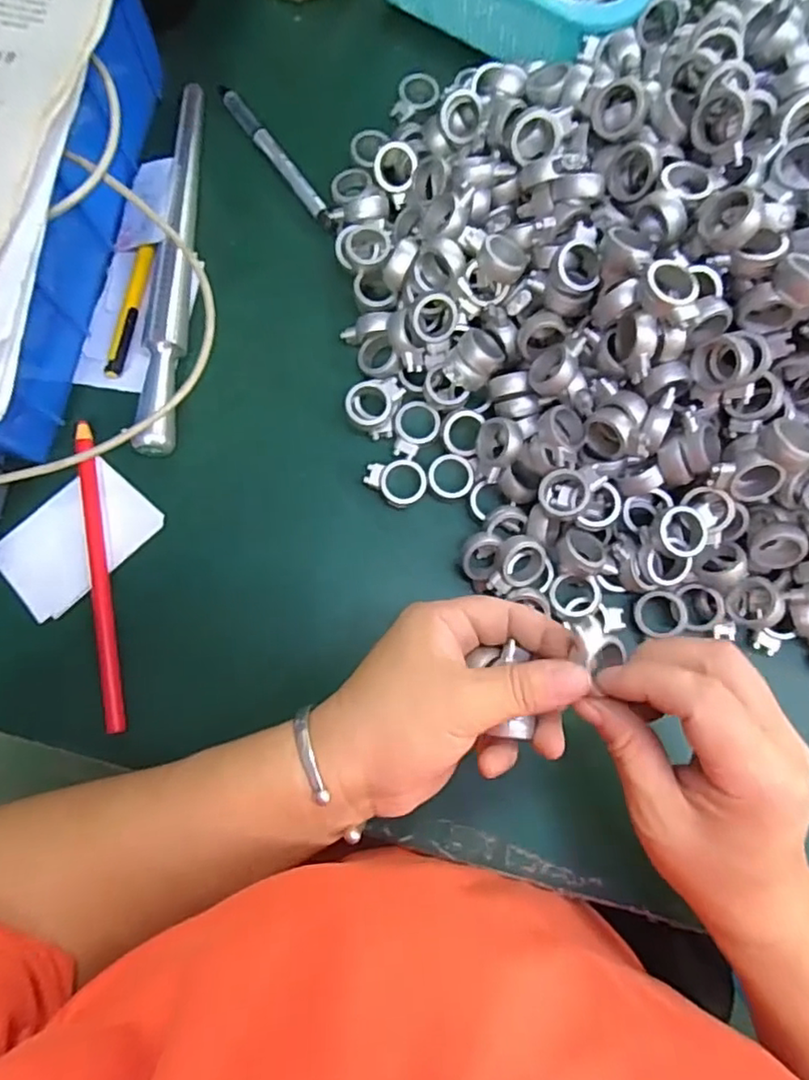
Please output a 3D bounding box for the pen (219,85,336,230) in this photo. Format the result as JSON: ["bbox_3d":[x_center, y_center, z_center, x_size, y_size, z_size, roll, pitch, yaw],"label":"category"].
[{"bbox_3d":[-0.077,-0.234,0.376,0.011,0.014,0.113,-37,82,-6],"label":"pen"}]

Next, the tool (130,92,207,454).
[{"bbox_3d":[-0.132,-0.162,0.356,0.023,0.021,0.231,2,80,0],"label":"tool"}]

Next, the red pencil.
[{"bbox_3d":[-0.165,0.018,0.328,0.009,0.006,0.166,-10,80,-2],"label":"red pencil"}]

